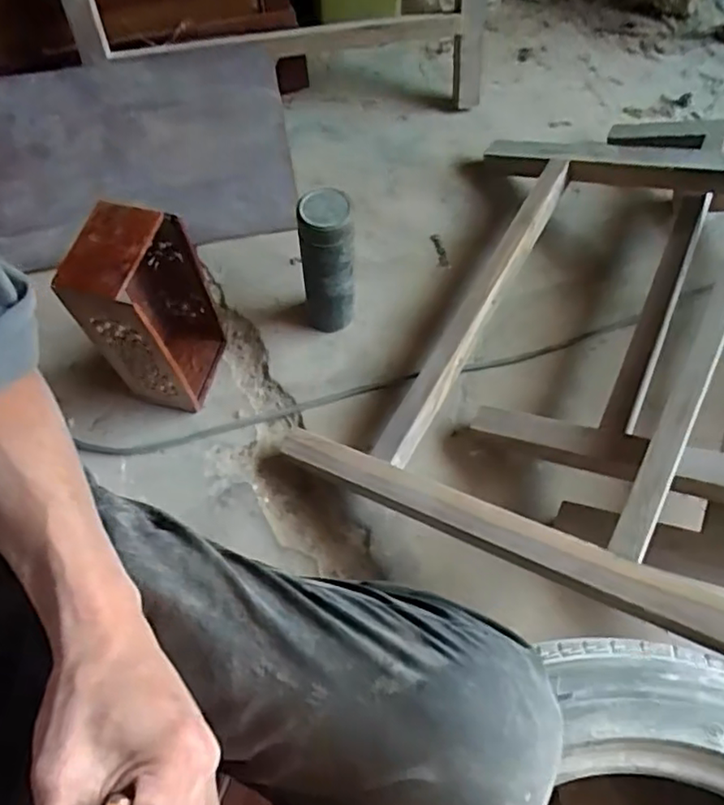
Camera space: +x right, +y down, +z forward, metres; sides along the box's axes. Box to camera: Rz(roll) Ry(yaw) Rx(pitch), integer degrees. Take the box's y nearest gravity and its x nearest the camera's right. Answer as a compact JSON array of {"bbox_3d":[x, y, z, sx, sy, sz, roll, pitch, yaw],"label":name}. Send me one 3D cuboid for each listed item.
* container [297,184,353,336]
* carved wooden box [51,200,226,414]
[{"bbox_3d":[-0.045,-0.180,0.838,0.069,0.234,0.066,0,63,1],"label":"container"},{"bbox_3d":[-0.260,-0.105,0.768,0.097,0.306,0.128,10,64,6],"label":"carved wooden box"}]

